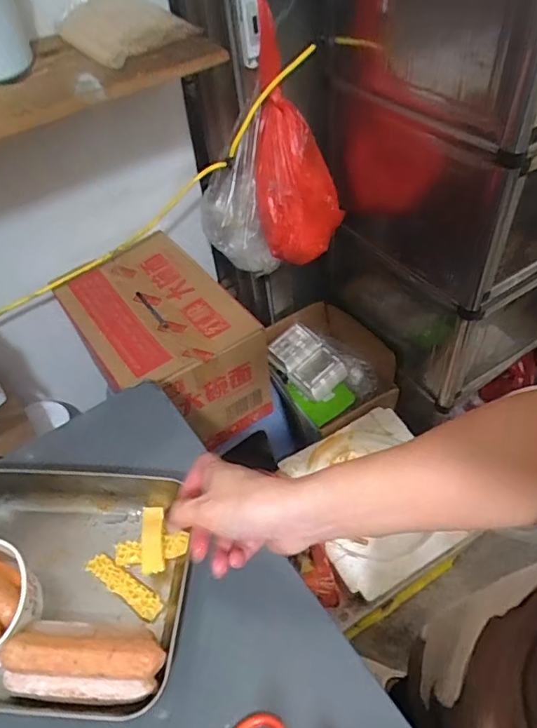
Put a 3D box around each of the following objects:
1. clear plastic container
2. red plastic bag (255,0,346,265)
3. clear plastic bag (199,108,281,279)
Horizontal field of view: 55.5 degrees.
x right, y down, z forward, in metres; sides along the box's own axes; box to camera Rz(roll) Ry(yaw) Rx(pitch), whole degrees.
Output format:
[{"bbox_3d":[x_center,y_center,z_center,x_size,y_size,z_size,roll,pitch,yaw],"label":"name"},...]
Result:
[{"bbox_3d":[0.092,-0.008,1.200,0.119,0.055,0.183,-37,57,-23],"label":"clear plastic container"},{"bbox_3d":[0.035,-0.373,0.875,0.180,0.415,0.067,-26,32,-16],"label":"red plastic bag"},{"bbox_3d":[-0.057,-0.274,0.940,0.130,0.249,0.098,-12,51,-5],"label":"clear plastic bag"}]

